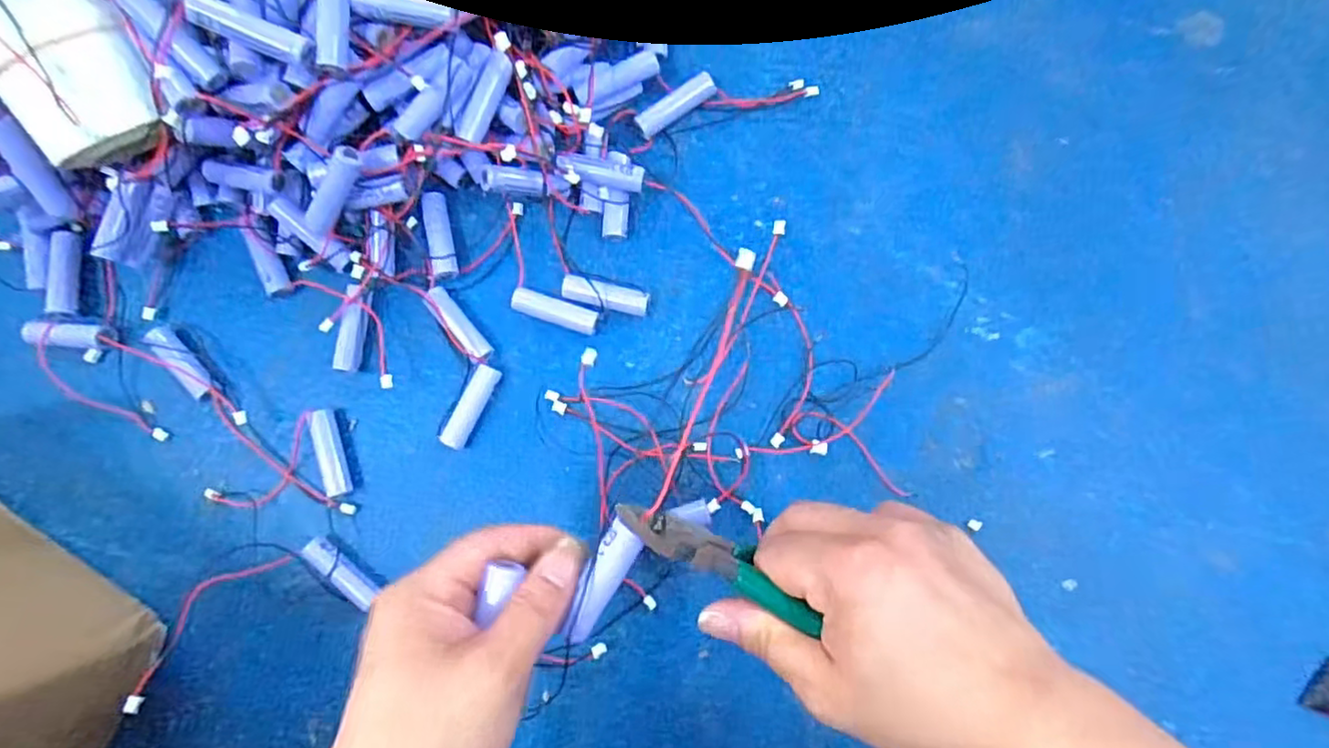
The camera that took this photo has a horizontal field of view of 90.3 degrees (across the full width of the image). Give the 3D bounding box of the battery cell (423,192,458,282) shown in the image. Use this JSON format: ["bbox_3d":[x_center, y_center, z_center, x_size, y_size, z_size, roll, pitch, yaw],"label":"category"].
[{"bbox_3d":[-0.129,-0.081,0.384,0.013,0.015,0.052,-11,85,2],"label":"battery cell"}]

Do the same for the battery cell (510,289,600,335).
[{"bbox_3d":[-0.062,-0.036,0.378,0.049,0.013,0.015,17,86,4],"label":"battery cell"}]

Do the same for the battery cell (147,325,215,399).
[{"bbox_3d":[-0.280,-0.006,0.383,0.012,0.013,0.054,-42,85,-1],"label":"battery cell"}]

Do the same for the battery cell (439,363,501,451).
[{"bbox_3d":[-0.109,0.018,0.375,0.014,0.014,0.049,24,87,4],"label":"battery cell"}]

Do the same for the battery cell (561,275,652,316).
[{"bbox_3d":[-0.033,-0.044,0.376,0.050,0.013,0.014,15,86,4],"label":"battery cell"}]

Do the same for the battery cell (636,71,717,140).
[{"bbox_3d":[0.006,-0.156,0.384,0.050,0.010,0.015,-33,85,-1],"label":"battery cell"}]

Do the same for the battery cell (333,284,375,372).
[{"bbox_3d":[-0.176,-0.025,0.379,0.015,0.016,0.048,14,86,4],"label":"battery cell"}]

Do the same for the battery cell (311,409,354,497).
[{"bbox_3d":[-0.187,0.044,0.375,0.012,0.013,0.049,-12,85,1],"label":"battery cell"}]

